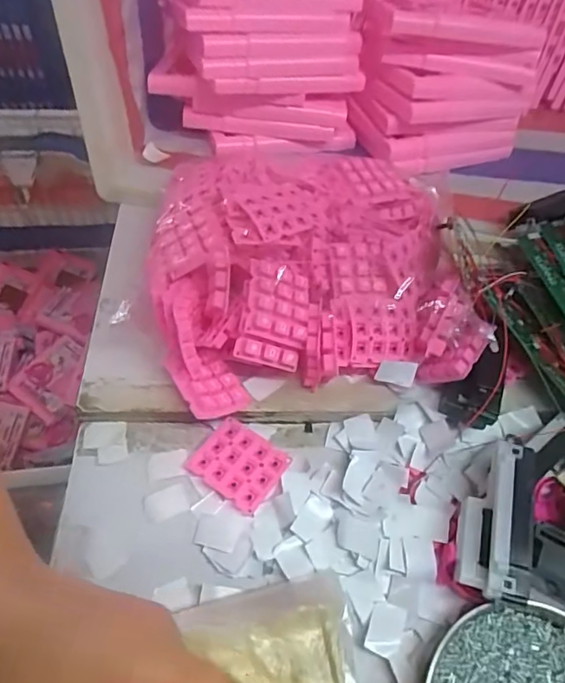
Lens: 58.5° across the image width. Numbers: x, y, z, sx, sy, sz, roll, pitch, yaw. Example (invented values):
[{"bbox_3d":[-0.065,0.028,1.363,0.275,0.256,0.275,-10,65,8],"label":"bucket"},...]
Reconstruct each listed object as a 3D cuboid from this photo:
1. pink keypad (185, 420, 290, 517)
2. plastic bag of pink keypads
[{"bbox_3d":[-0.032,0.087,0.361,0.061,0.005,0.049,31,56,17],"label":"pink keypad"},{"bbox_3d":[0.019,-0.062,0.411,0.243,0.101,0.218,-8,57,-8],"label":"plastic bag of pink keypads"}]

